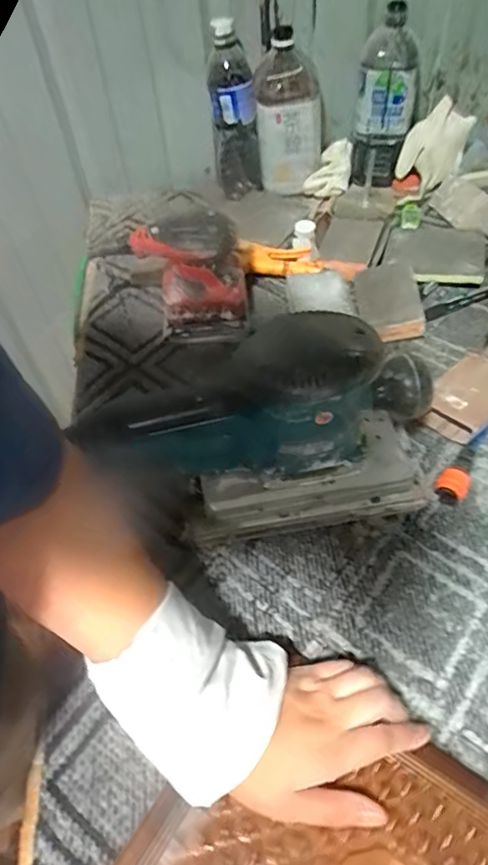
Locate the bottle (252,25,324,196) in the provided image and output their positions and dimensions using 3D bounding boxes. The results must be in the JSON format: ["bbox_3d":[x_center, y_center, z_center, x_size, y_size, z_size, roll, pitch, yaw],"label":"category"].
[{"bbox_3d":[0.062,-0.443,0.776,0.088,0.192,0.081,33,63,24],"label":"bottle"}]

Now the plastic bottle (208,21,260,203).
[{"bbox_3d":[-0.012,-0.438,0.770,0.054,0.212,0.055,-23,57,-12],"label":"plastic bottle"}]

